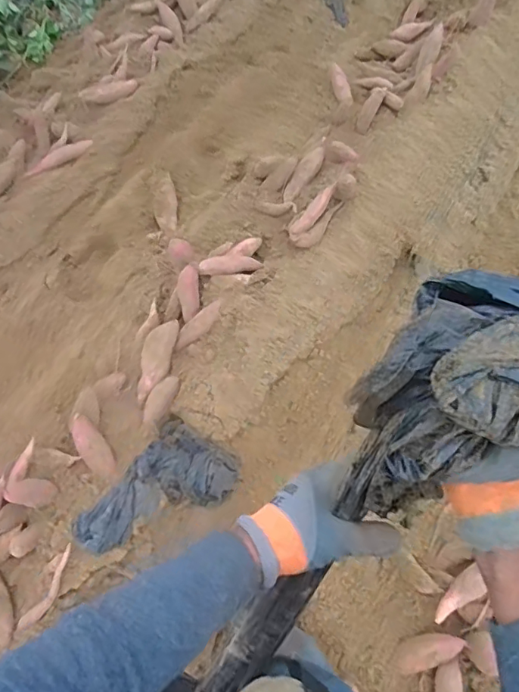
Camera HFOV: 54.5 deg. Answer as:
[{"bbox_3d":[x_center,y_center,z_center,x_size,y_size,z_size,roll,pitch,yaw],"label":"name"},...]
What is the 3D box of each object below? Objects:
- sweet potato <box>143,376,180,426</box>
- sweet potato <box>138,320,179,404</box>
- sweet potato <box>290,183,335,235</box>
[{"bbox_3d":[-0.304,0.166,1.545,0.064,0.051,0.166,27,67,10],"label":"sweet potato"},{"bbox_3d":[-0.326,0.046,1.571,0.097,0.068,0.272,17,79,8],"label":"sweet potato"},{"bbox_3d":[0.187,-0.460,1.707,0.052,0.046,0.218,38,85,17],"label":"sweet potato"}]

